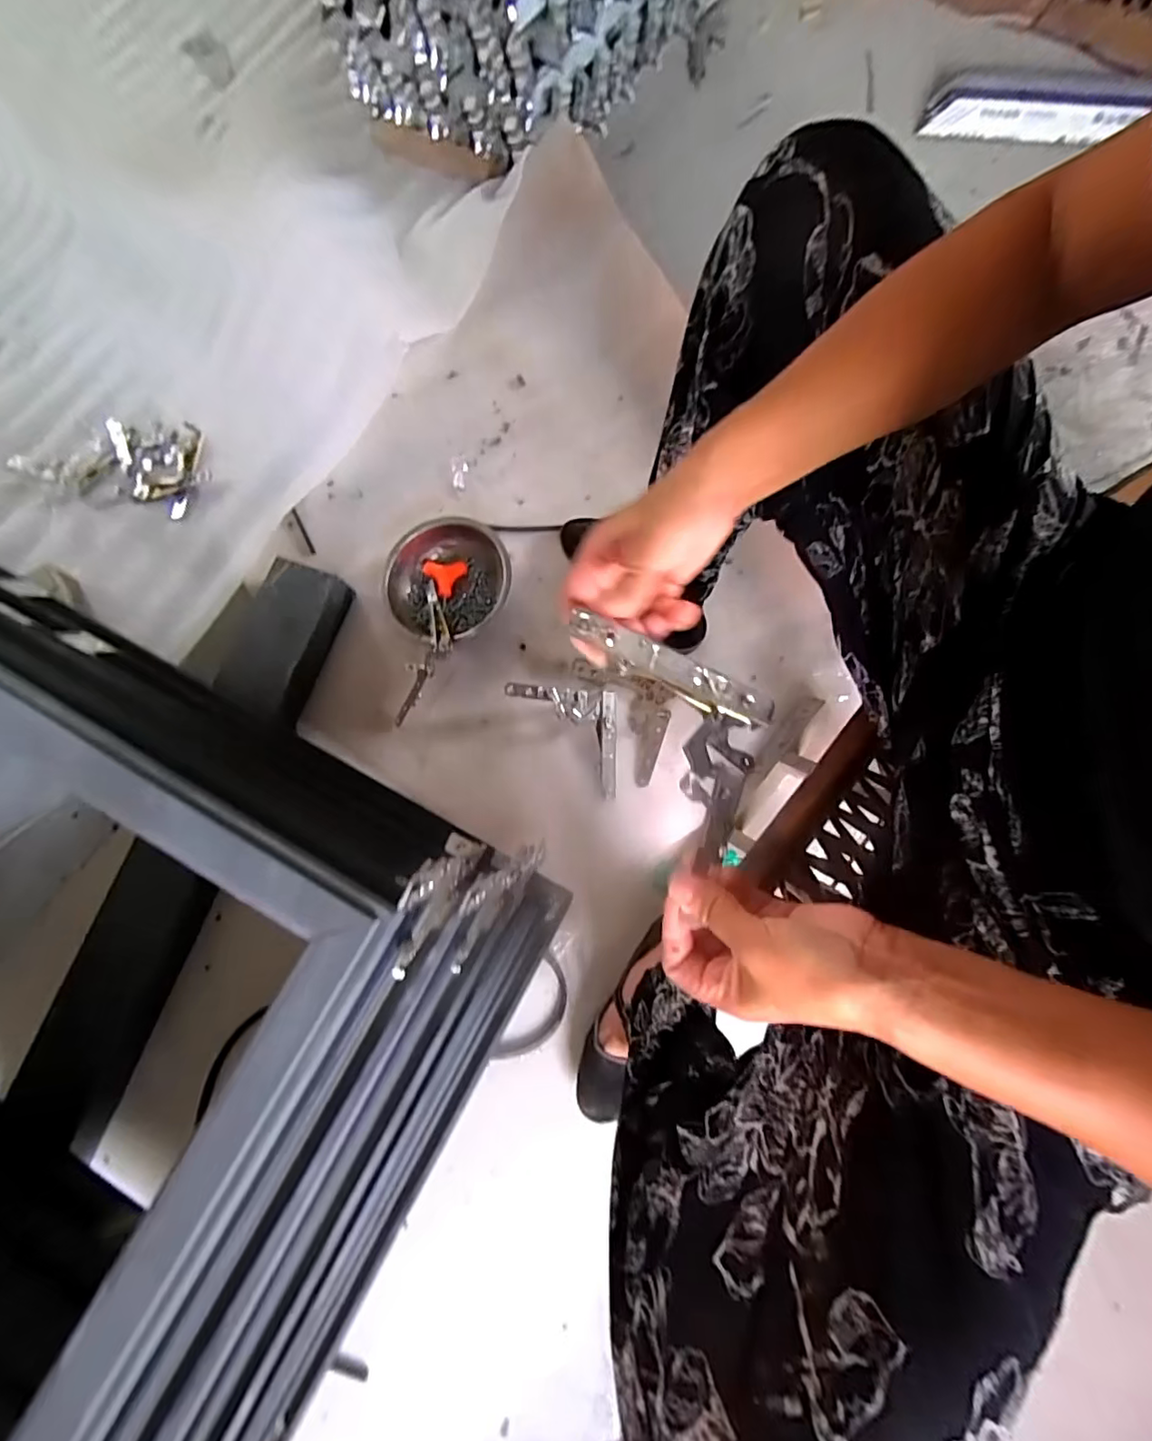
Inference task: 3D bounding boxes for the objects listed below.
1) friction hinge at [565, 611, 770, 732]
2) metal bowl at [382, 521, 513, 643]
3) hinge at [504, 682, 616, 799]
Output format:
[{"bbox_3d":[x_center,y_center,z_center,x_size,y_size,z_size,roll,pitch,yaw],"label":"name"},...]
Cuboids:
[{"bbox_3d":[0.065,-0.028,0.364,0.126,0.012,0.025,26,79,-6],"label":"friction hinge"},{"bbox_3d":[-0.178,-0.193,0.818,0.169,0.062,0.178,0,78,2],"label":"metal bowl"},{"bbox_3d":[-0.019,0.026,0.766,0.145,0.051,0.145,1,78,2],"label":"hinge"}]

